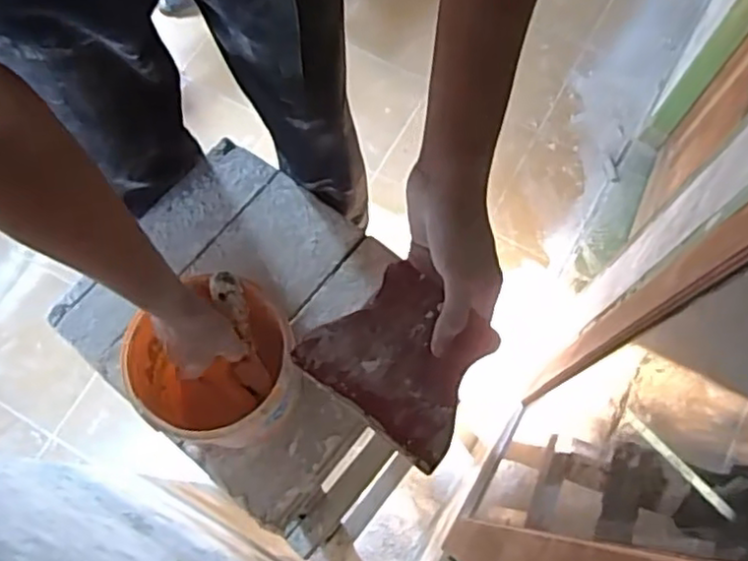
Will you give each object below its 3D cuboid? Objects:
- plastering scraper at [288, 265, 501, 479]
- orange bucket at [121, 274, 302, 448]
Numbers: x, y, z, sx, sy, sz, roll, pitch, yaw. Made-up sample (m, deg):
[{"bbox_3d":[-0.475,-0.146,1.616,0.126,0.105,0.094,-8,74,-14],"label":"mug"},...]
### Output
[{"bbox_3d":[0.021,0.051,0.449,0.115,0.010,0.101,38,75,13],"label":"plastering scraper"},{"bbox_3d":[-0.162,0.109,0.723,0.161,0.166,0.139,-17,71,-6],"label":"orange bucket"}]

